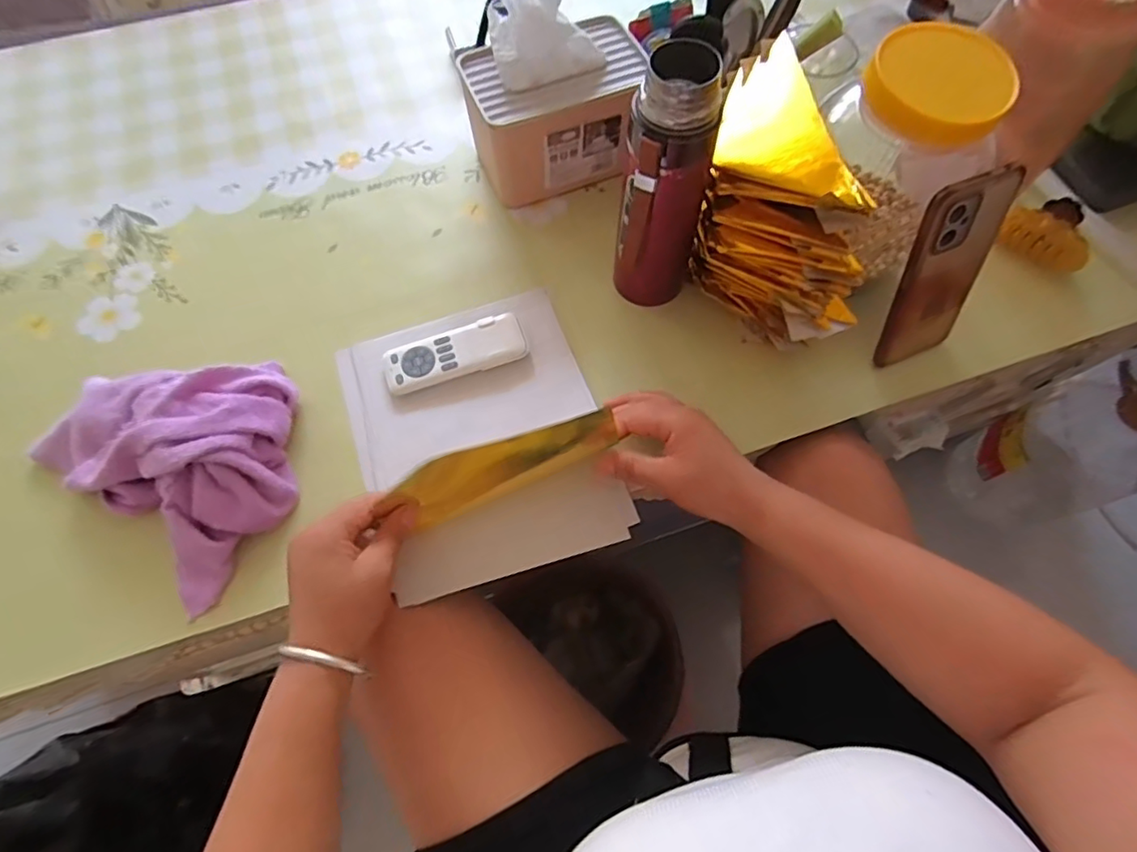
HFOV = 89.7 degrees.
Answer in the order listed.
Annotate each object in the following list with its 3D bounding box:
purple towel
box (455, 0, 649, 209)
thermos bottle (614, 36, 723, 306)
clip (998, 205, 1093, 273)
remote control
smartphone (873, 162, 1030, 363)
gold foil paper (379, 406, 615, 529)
[{"bbox_3d":[-0.306,0.014,0.462,0.203,0.062,0.177,38,72,16],"label":"purple towel"},{"bbox_3d":[-0.013,-0.314,0.542,0.171,0.152,0.109,-21,68,-8],"label":"box"},{"bbox_3d":[0.075,-0.170,0.444,0.063,0.212,0.060,13,68,7],"label":"thermos bottle"},{"bbox_3d":[0.450,-0.175,0.537,0.081,0.027,0.032,30,70,0],"label":"clip"},{"bbox_3d":[-0.101,-0.064,0.514,0.125,0.015,0.045,-19,68,-7],"label":"remote control"},{"bbox_3d":[0.293,-0.117,0.448,0.068,0.163,0.017,-18,49,-7],"label":"smartphone"},{"bbox_3d":[-0.045,0.031,0.444,0.163,0.035,0.040,-20,68,-8],"label":"gold foil paper"}]

